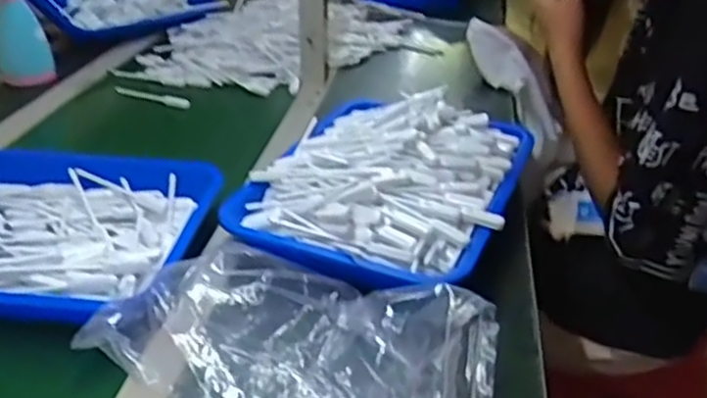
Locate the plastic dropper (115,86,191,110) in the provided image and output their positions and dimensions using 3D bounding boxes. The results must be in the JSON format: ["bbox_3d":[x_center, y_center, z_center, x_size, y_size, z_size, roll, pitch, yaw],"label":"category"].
[{"bbox_3d":[-0.322,-0.166,1.077,0.168,0.015,0.018,19,34,28],"label":"plastic dropper"}]

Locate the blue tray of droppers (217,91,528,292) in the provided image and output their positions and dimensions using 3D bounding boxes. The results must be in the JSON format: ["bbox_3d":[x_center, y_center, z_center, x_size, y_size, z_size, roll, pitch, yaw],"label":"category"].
[{"bbox_3d":[0.045,-0.034,0.768,0.268,0.070,0.357,14,32,20],"label":"blue tray of droppers"}]

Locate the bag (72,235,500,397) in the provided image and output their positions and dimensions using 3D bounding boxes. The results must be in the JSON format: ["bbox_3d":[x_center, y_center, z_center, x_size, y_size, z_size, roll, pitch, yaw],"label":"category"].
[{"bbox_3d":[-0.040,0.120,0.549,0.314,0.066,0.196,17,33,24],"label":"bag"}]

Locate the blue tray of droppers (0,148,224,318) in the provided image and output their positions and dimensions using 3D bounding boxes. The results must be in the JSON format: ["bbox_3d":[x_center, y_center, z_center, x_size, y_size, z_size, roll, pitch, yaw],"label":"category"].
[{"bbox_3d":[-0.347,0.027,0.689,0.368,0.039,0.270,5,30,6],"label":"blue tray of droppers"}]

